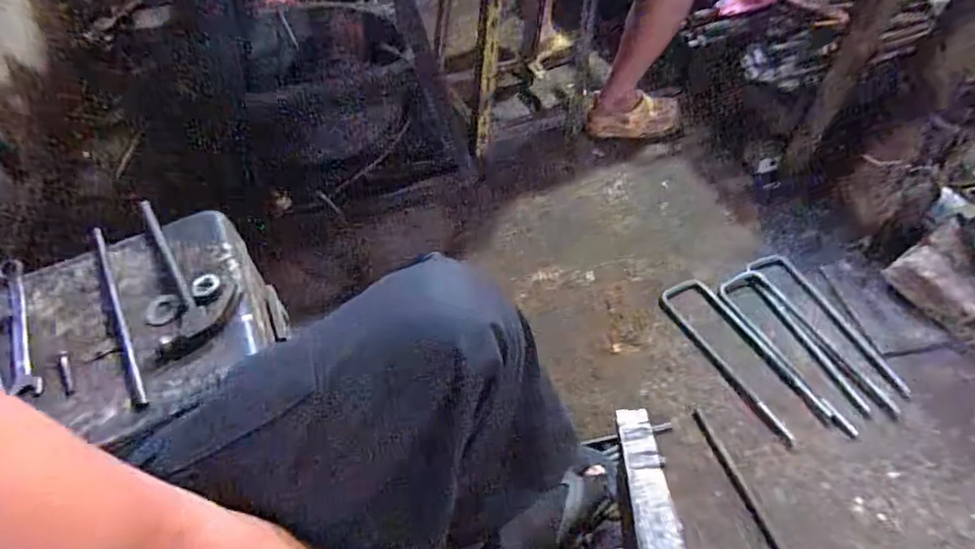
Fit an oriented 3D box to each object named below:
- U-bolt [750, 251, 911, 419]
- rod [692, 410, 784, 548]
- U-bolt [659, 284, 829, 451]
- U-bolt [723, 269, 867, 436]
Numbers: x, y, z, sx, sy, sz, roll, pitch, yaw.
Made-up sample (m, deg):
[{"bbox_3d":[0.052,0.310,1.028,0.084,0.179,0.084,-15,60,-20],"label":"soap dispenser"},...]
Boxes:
[{"bbox_3d":[0.693,0.107,1.083,0.091,0.011,0.378,-19,54,-14],"label":"U-bolt"},{"bbox_3d":[0.425,0.357,0.892,0.019,0.011,0.276,-15,53,-11],"label":"rod"},{"bbox_3d":[0.491,0.155,1.050,0.128,0.017,0.363,-22,55,-16],"label":"U-bolt"},{"bbox_3d":[0.600,0.144,1.054,0.104,0.012,0.360,-16,54,-12],"label":"U-bolt"}]

